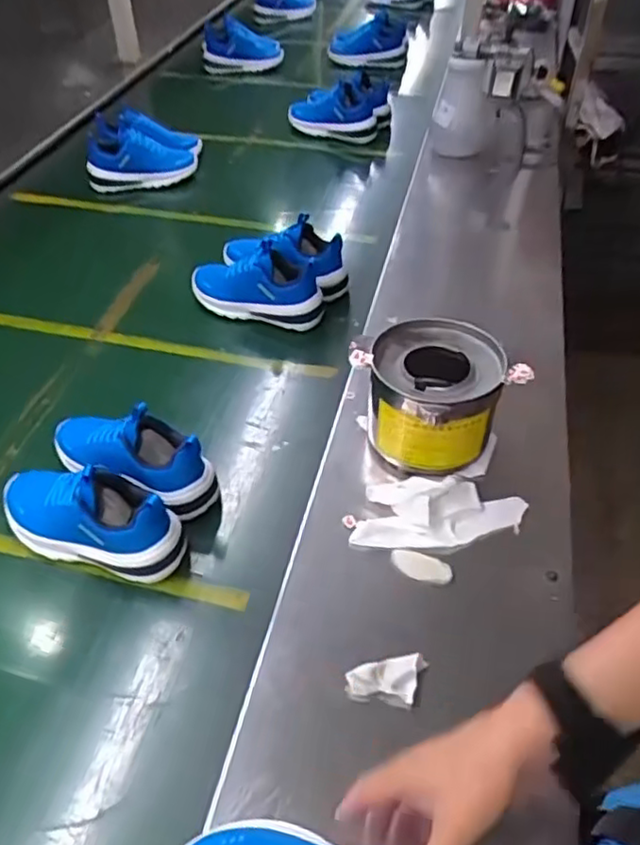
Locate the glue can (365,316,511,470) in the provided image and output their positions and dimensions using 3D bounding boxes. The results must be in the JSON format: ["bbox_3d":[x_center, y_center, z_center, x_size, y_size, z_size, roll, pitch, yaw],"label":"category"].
[{"bbox_3d":[0.121,-0.026,0.713,0.130,0.113,0.147,6,47,5],"label":"glue can"}]

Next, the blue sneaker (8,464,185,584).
[{"bbox_3d":[-0.237,0.086,0.644,0.191,0.104,0.071,12,47,11],"label":"blue sneaker"}]

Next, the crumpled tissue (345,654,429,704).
[{"bbox_3d":[0.057,0.215,0.552,0.064,0.019,0.039,6,47,5],"label":"crumpled tissue"}]

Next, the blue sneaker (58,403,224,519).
[{"bbox_3d":[-0.207,0.029,0.702,0.194,0.101,0.075,21,50,19],"label":"blue sneaker"}]

